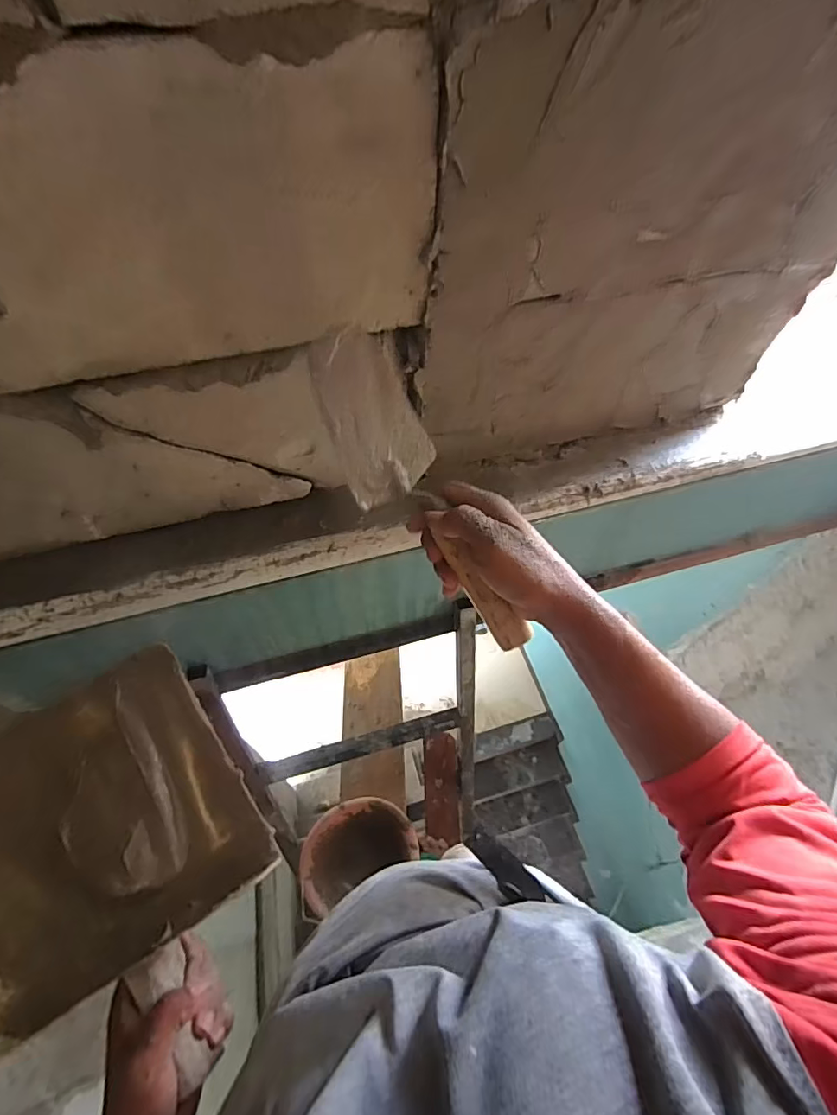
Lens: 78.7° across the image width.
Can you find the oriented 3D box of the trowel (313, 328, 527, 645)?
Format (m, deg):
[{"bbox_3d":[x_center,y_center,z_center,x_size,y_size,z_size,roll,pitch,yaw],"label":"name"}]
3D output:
[{"bbox_3d":[0.004,-0.045,0.422,0.082,0.049,0.280,-33,95,-20],"label":"trowel"}]

